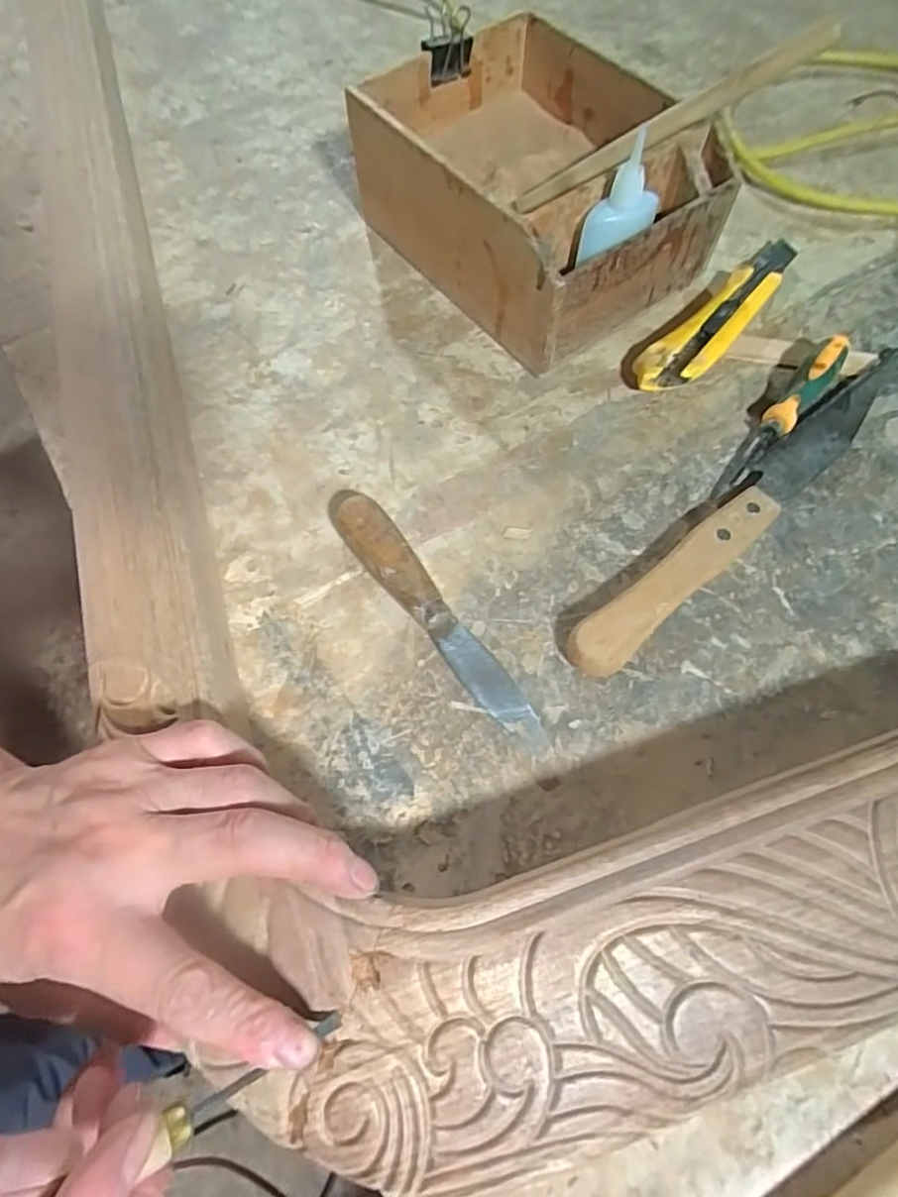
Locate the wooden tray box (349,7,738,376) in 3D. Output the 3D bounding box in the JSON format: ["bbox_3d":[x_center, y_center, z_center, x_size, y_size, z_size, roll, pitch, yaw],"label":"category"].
[{"bbox_3d":[0.056,-0.266,0.389,0.151,0.085,0.198,-35,71,-14],"label":"wooden tray box"}]

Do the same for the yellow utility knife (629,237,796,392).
[{"bbox_3d":[0.181,-0.184,0.389,0.034,0.021,0.172,42,73,17],"label":"yellow utility knife"}]

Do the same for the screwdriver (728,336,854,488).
[{"bbox_3d":[0.200,-0.111,0.353,0.019,0.023,0.119,37,71,15],"label":"screwdriver"}]

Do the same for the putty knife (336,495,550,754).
[{"bbox_3d":[-0.007,0.010,0.305,0.024,0.021,0.159,-33,70,-13],"label":"putty knife"}]

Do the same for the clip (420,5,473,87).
[{"bbox_3d":[0.000,-0.352,0.382,0.032,0.038,0.014,-24,68,-10],"label":"clip"}]

